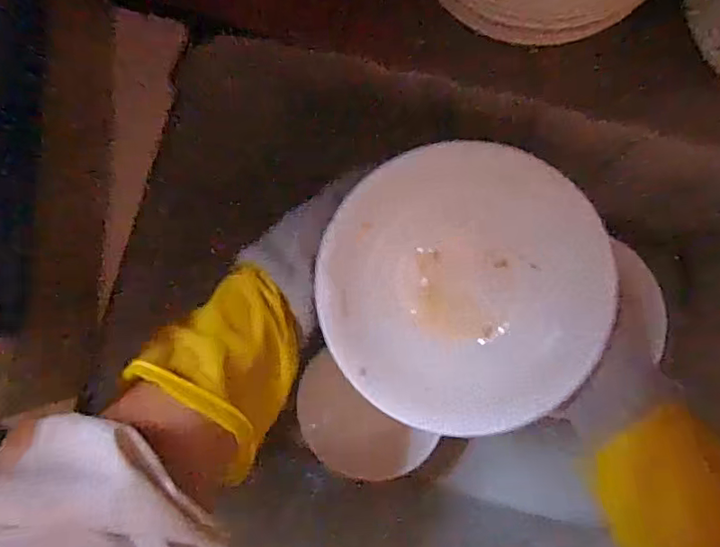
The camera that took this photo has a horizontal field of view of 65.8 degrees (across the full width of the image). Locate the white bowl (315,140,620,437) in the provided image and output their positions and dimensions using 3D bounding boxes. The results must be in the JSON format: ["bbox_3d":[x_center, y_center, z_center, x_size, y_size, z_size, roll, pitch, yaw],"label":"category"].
[{"bbox_3d":[0.065,0.012,0.367,0.167,0.042,0.185,-14,86,6],"label":"white bowl"}]

